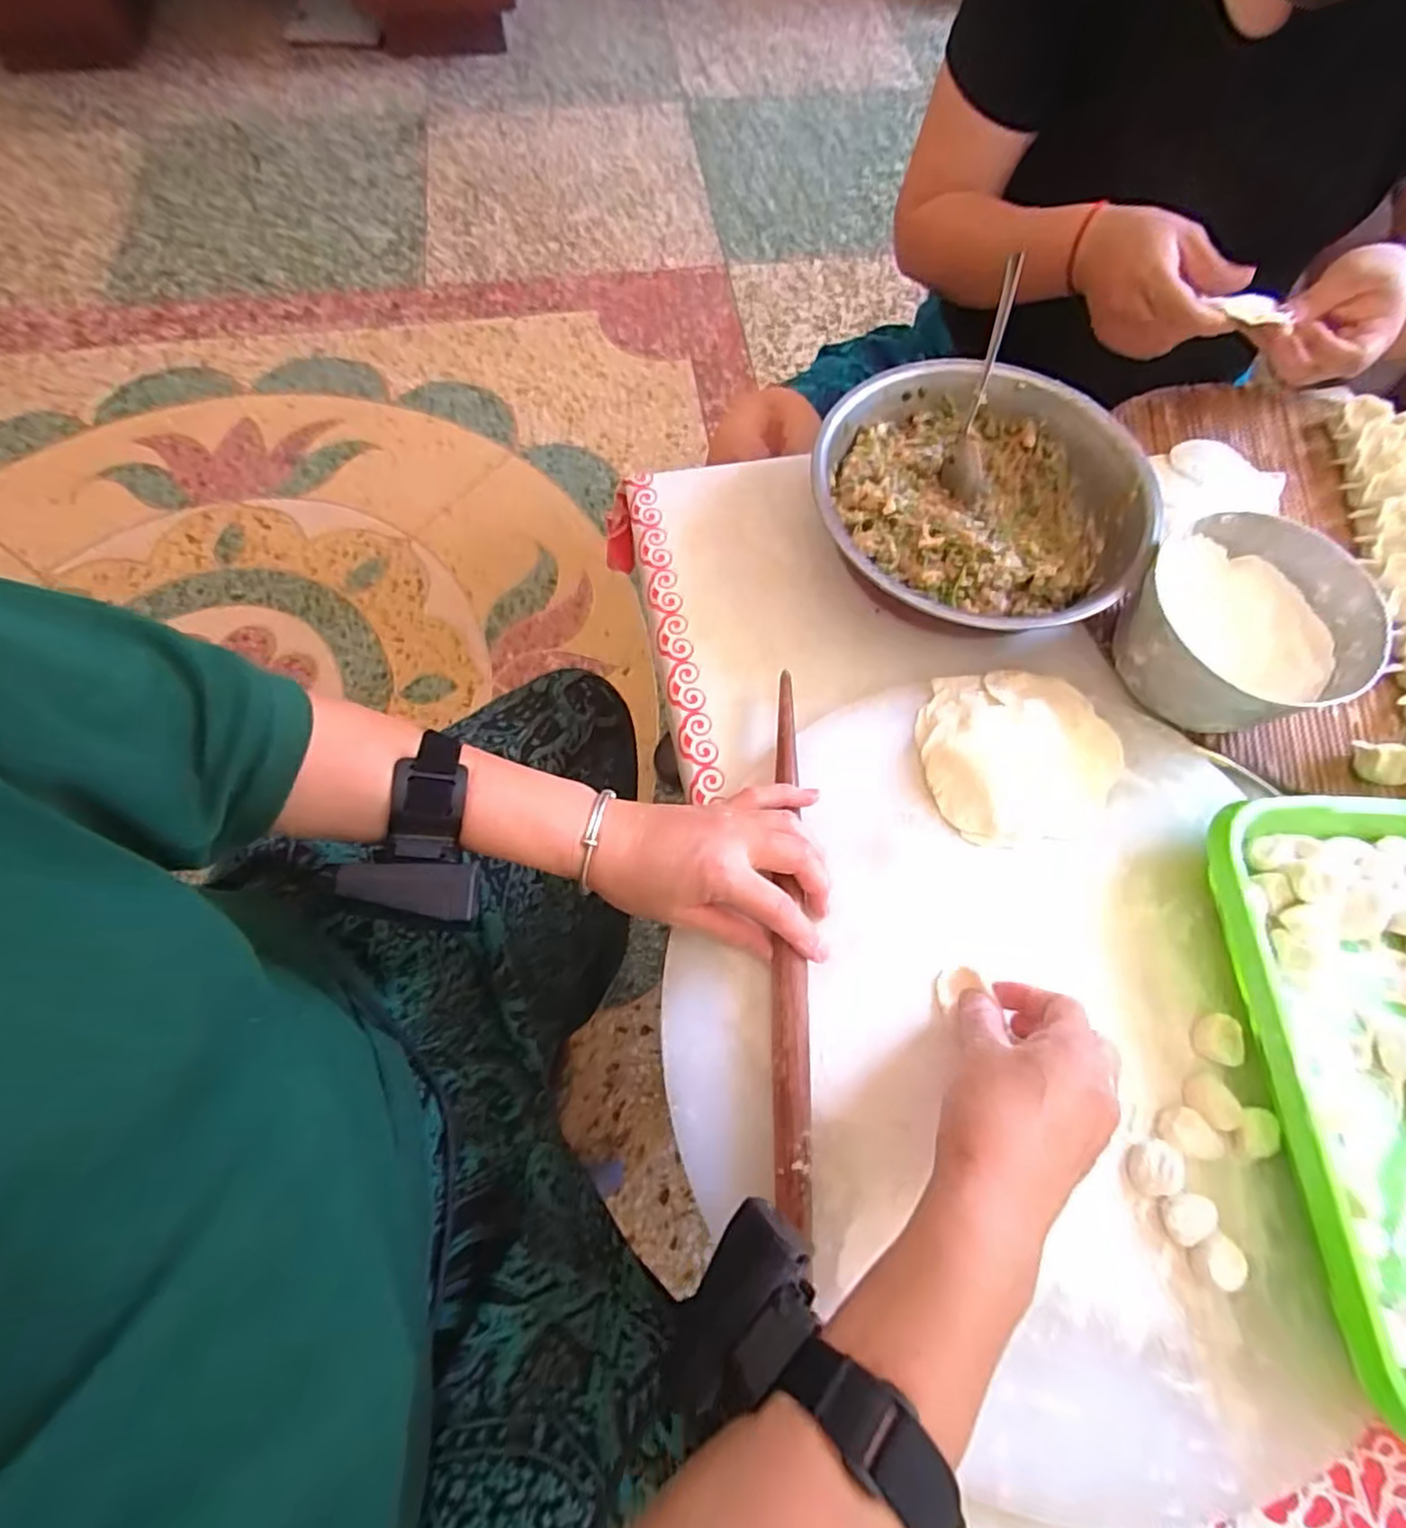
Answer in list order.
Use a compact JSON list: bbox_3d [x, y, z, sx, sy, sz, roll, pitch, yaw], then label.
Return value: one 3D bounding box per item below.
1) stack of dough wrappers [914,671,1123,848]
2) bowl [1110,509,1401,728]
[{"bbox_3d":[0.214,-0.011,0.460,0.132,0.025,0.123,-9,68,-5],"label":"stack of dough wrappers"},{"bbox_3d":[0.366,-0.089,0.470,0.130,0.067,0.143,1,68,-2],"label":"bowl"}]

